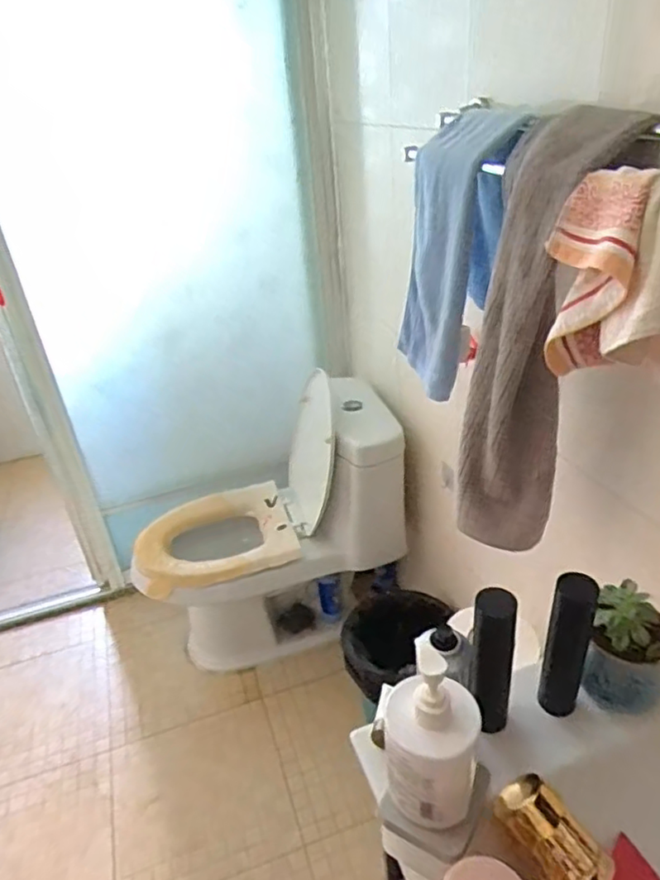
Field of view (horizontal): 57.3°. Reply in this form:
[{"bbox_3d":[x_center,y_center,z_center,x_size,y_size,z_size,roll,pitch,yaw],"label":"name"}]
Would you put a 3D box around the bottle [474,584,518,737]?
[{"bbox_3d":[0.167,0.235,0.623,0.041,0.174,0.047,5,33,16],"label":"bottle"}]

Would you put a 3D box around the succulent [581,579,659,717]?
[{"bbox_3d":[0.329,0.235,0.662,0.084,0.126,0.077,17,38,32],"label":"succulent"}]

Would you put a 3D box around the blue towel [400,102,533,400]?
[{"bbox_3d":[0.187,-0.265,0.915,0.155,0.383,0.157,-1,32,7],"label":"blue towel"}]

